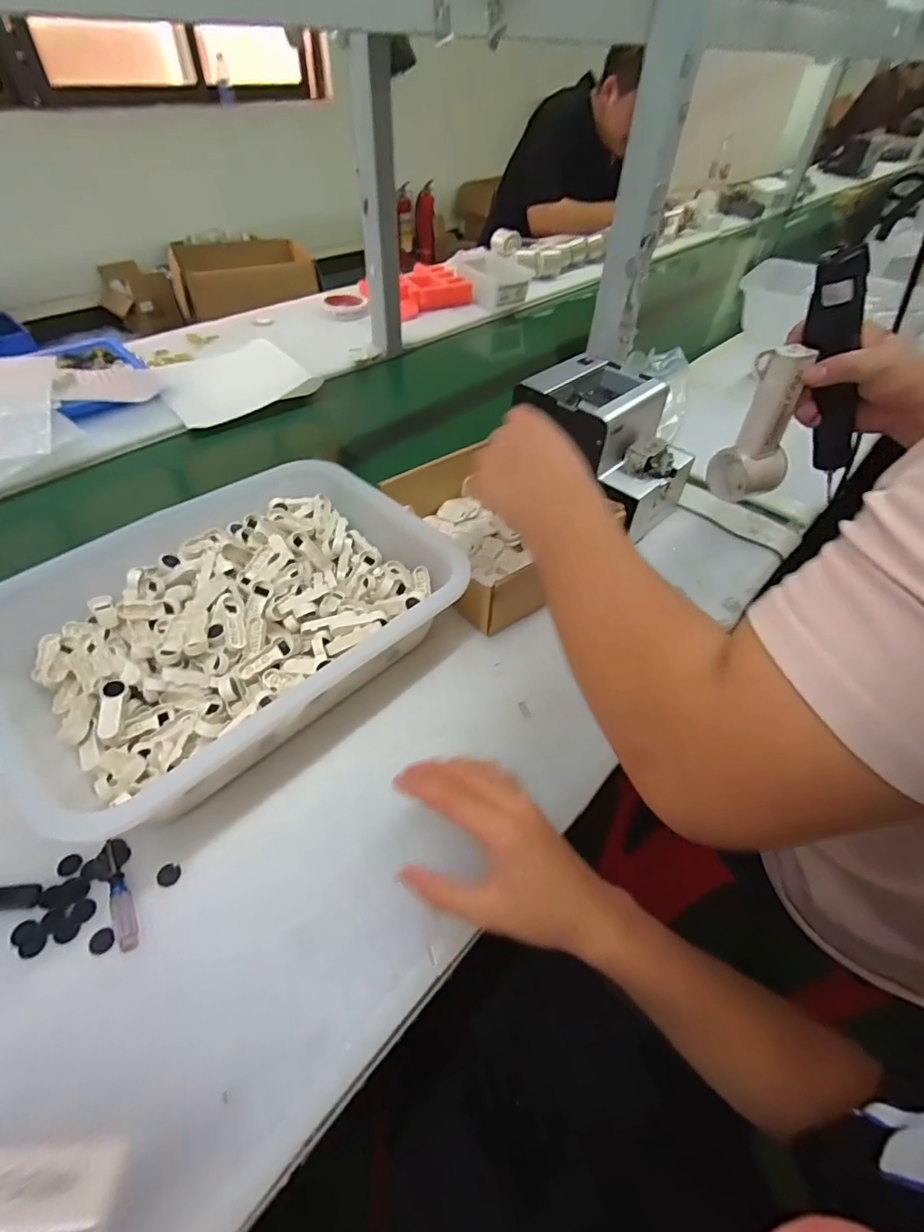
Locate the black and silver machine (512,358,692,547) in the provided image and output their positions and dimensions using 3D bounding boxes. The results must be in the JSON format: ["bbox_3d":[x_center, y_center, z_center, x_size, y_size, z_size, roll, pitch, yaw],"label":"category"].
[{"bbox_3d":[0.162,-0.195,0.617,0.183,0.140,0.135,37,57,27],"label":"black and silver machine"}]

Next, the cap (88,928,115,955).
[{"bbox_3d":[-0.231,0.208,0.335,0.017,0.004,0.014,13,49,9],"label":"cap"}]

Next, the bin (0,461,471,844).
[{"bbox_3d":[-0.204,-0.005,0.471,0.360,0.082,0.287,-32,57,-27],"label":"bin"}]

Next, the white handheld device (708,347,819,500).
[{"bbox_3d":[0.309,-0.191,0.531,0.045,0.148,0.057,-24,54,-22],"label":"white handheld device"}]

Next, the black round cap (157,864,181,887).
[{"bbox_3d":[-0.203,0.179,0.362,0.014,0.004,0.015,1,48,-1],"label":"black round cap"}]

